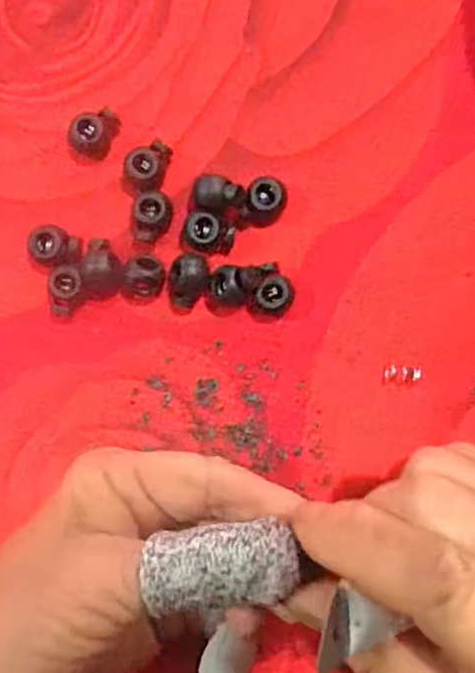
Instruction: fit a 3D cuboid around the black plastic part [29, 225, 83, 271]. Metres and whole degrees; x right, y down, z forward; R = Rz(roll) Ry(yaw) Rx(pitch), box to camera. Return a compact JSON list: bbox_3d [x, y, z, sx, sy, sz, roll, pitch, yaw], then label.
[{"bbox_3d":[-0.068,-0.032,0.239,0.019,0.009,0.015,16,90,1],"label":"black plastic part"}]

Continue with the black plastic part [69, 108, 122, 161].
[{"bbox_3d":[-0.054,-0.077,0.238,0.013,0.012,0.018,28,90,1],"label":"black plastic part"}]

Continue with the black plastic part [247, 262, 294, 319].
[{"bbox_3d":[0.013,-0.016,0.235,0.015,0.011,0.019,27,90,1],"label":"black plastic part"}]

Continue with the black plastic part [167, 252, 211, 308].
[{"bbox_3d":[-0.018,-0.021,0.239,0.014,0.013,0.020,17,90,1],"label":"black plastic part"}]

